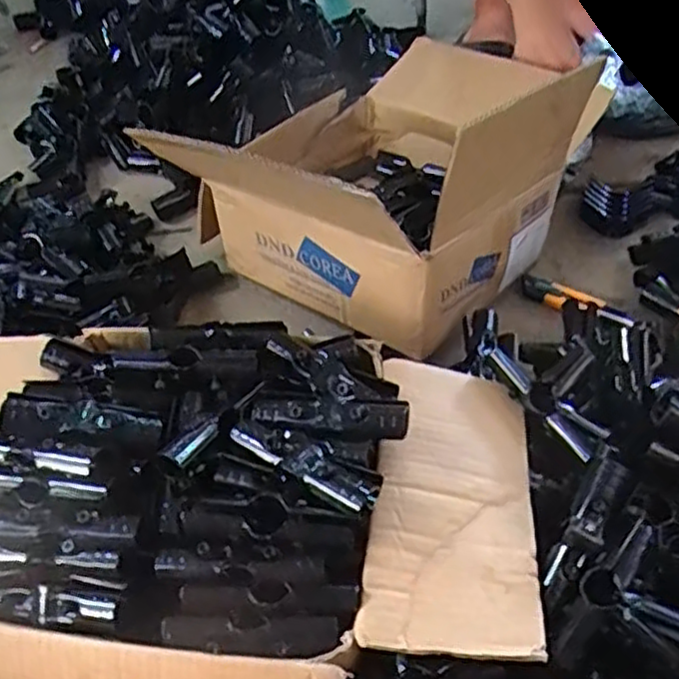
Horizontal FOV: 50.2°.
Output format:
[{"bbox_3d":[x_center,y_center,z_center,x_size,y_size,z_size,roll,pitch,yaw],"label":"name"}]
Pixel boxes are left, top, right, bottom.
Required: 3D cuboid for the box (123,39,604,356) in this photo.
[{"bbox_3d":[0.079,-0.256,0.888,0.401,0.241,0.516,20,55,20],"label":"box"}]

